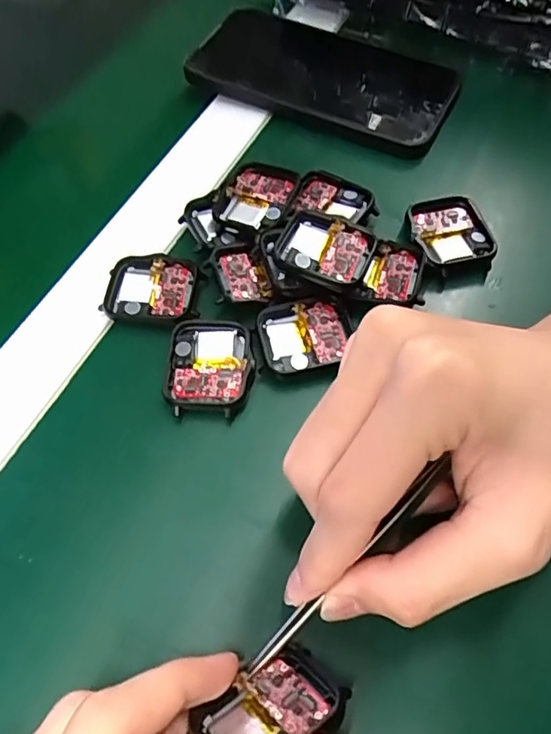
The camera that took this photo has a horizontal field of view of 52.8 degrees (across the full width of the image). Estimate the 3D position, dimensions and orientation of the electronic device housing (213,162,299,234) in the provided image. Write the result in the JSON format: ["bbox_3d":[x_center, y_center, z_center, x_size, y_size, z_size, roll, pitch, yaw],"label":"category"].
[{"bbox_3d":[-0.011,-0.087,0.288,0.038,0.011,0.041,18,64,13],"label":"electronic device housing"}]

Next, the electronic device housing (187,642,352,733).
[{"bbox_3d":[-0.001,0.111,0.177,0.047,0.011,0.038,-20,17,-22],"label":"electronic device housing"}]

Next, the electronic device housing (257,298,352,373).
[{"bbox_3d":[0.014,-0.014,0.254,0.041,0.005,0.035,-9,61,-2],"label":"electronic device housing"}]

